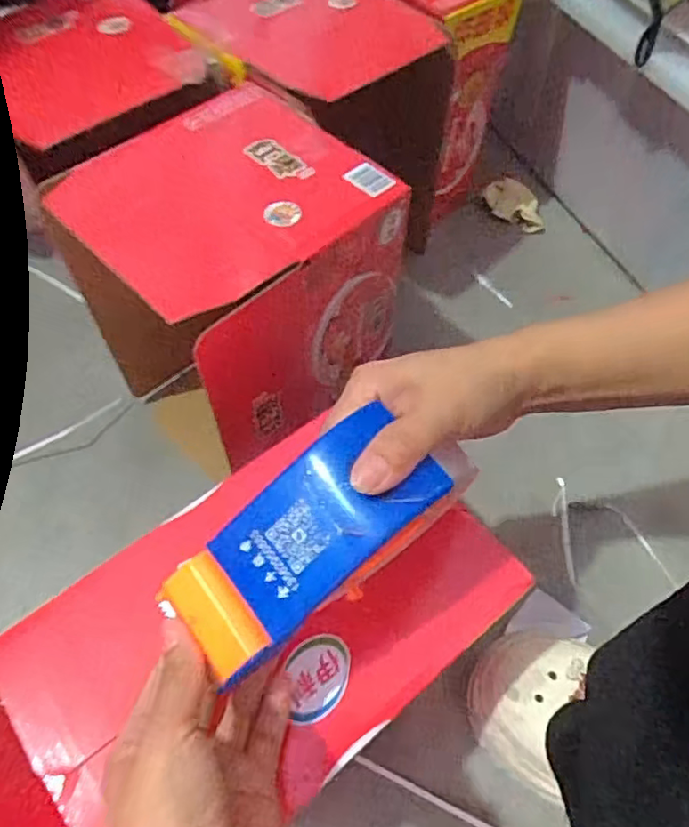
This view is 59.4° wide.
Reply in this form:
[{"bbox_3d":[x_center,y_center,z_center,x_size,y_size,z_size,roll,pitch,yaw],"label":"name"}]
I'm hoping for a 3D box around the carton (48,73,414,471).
[{"bbox_3d":[-0.083,-0.117,0.521,0.197,0.193,0.203,37,65,19],"label":"carton"}]

